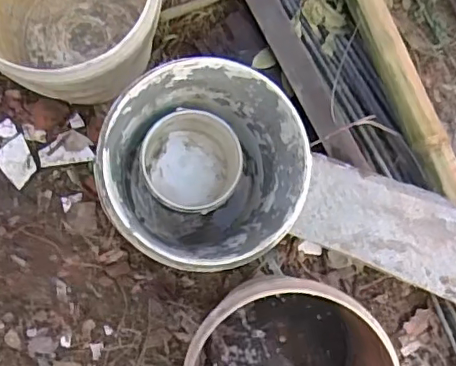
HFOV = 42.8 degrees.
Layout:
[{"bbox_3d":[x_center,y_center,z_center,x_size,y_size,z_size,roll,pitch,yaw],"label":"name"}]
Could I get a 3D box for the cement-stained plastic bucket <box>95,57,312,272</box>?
[{"bbox_3d":[-0.040,-0.005,1.023,0.308,0.366,0.299,1,83,-5],"label":"cement-stained plastic bucket"}]

